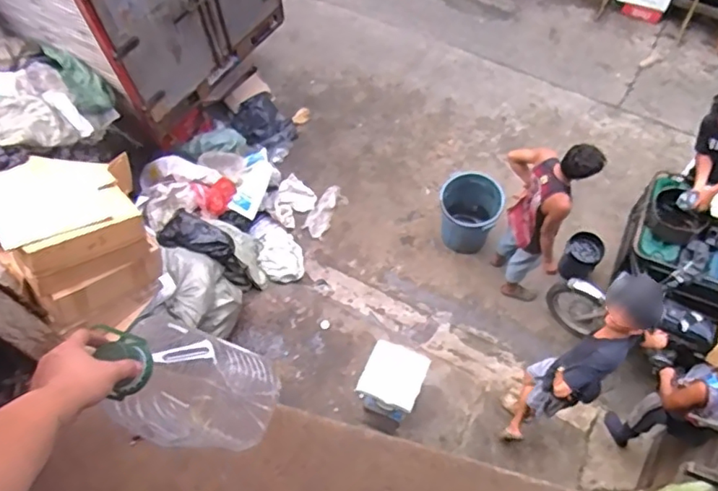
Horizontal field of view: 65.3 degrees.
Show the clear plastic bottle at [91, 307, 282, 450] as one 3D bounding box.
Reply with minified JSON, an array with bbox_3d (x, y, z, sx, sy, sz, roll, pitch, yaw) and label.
[{"bbox_3d":[-0.229,0.208,0.779,0.164,0.363,0.137,-36,65,-3],"label":"clear plastic bottle"}]

